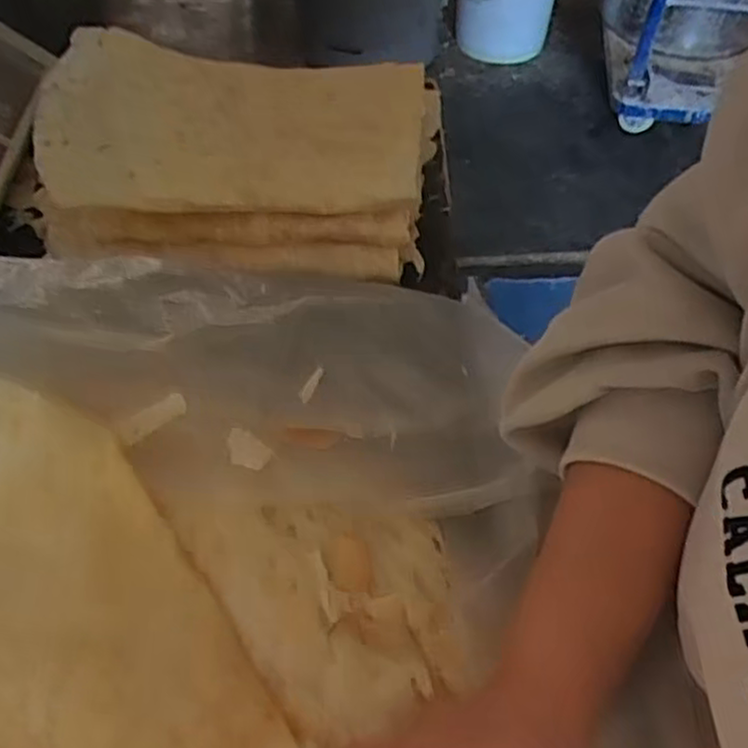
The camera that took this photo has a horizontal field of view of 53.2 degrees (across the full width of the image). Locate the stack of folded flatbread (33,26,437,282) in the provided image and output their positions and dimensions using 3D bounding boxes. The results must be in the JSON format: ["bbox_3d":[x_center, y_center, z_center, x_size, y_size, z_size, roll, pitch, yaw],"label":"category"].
[{"bbox_3d":[-0.105,-0.174,0.565,0.298,0.070,0.194,7,54,4],"label":"stack of folded flatbread"}]

